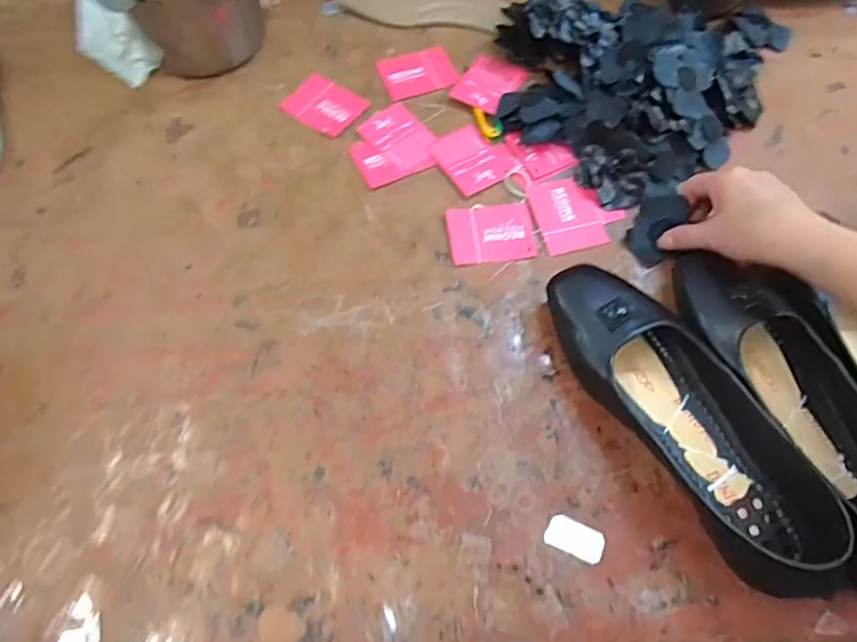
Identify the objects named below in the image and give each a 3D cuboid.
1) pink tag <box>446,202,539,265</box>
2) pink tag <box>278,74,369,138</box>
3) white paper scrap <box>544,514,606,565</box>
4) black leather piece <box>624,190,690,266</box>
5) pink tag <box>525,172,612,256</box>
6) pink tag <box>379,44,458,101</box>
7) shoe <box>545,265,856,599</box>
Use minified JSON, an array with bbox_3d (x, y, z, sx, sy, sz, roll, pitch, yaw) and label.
[{"bbox_3d":[0.056,-0.078,0.523,0.074,0.004,0.055,-8,69,-3],"label":"pink tag"},{"bbox_3d":[-0.105,-0.215,0.590,0.077,0.004,0.056,32,70,19],"label":"pink tag"},{"bbox_3d":[0.104,0.154,0.418,0.042,0.004,0.023,23,67,5],"label":"white paper scrap"},{"bbox_3d":[0.194,-0.080,0.505,0.036,0.005,0.060,34,109,13],"label":"black leather piece"},{"bbox_3d":[0.123,-0.098,0.533,0.056,0.004,0.080,-13,66,-8],"label":"pink tag"},{"bbox_3d":[-0.010,-0.254,0.605,0.073,0.008,0.053,-19,66,-8],"label":"pink tag"},{"bbox_3d":[0.185,0.065,0.416,0.085,0.069,0.265,-29,68,-13],"label":"shoe"}]

